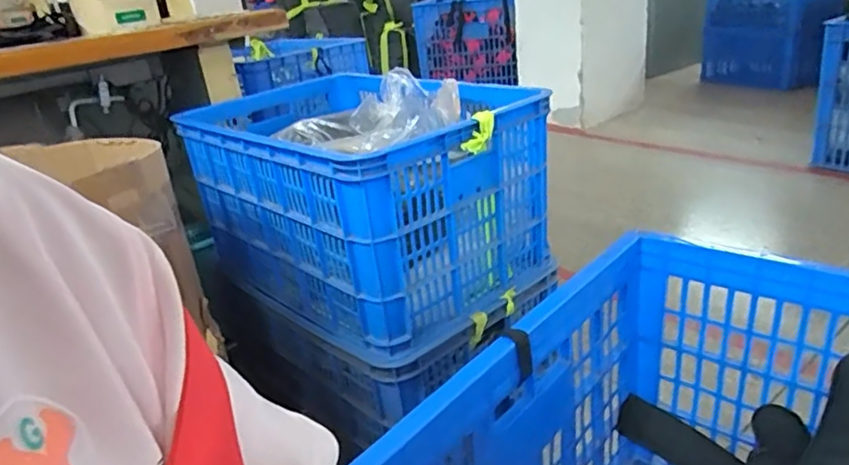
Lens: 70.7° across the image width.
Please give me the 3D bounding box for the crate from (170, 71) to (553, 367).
[{"bbox_3d":[-0.080,-0.061,1.039,0.485,0.306,0.398,15,32,39],"label":"crate"}]

